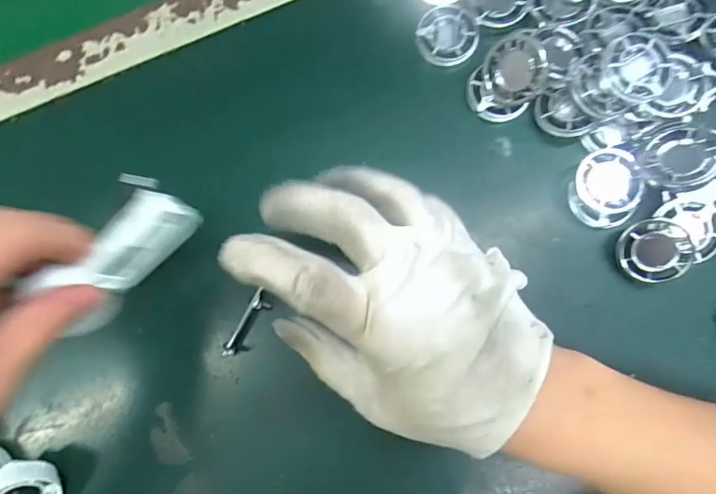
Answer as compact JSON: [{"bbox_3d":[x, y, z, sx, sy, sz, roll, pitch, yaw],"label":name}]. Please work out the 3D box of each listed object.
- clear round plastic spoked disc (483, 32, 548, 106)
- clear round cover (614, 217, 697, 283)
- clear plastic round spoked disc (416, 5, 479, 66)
[{"bbox_3d":[0.096,-0.106,0.287,0.037,0.015,0.038,11,109,37],"label":"clear round plastic spoked disc"},{"bbox_3d":[0.172,0.003,0.278,0.037,0.014,0.036,0,83,3],"label":"clear round cover"},{"bbox_3d":[0.058,-0.136,0.306,0.038,0.005,0.038,0,83,3],"label":"clear plastic round spoked disc"}]

